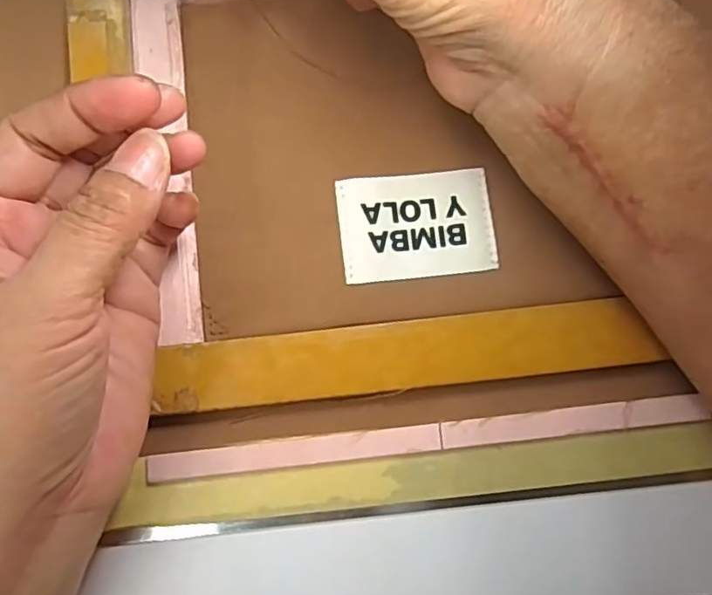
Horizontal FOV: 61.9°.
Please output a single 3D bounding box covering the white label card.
[{"bbox_3d":[0.023,-0.028,0.230,0.058,0.004,0.040,-7,82,0],"label":"white label card"}]

